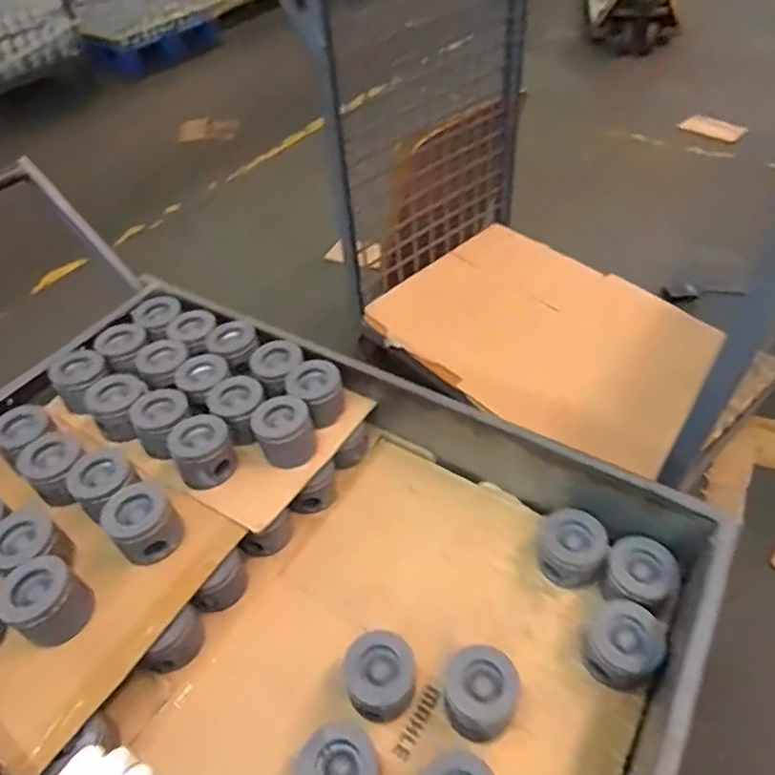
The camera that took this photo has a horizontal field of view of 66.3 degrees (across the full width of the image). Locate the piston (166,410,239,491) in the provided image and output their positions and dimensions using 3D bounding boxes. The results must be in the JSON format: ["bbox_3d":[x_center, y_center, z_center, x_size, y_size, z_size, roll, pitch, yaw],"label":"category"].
[{"bbox_3d":[-0.292,0.099,0.940,0.095,0.066,0.103,-27,50,-18],"label":"piston"}]

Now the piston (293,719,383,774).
[{"bbox_3d":[-0.054,0.453,0.700,0.087,0.076,0.087,-3,47,3],"label":"piston"}]

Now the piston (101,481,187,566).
[{"bbox_3d":[-0.347,0.192,0.846,0.090,0.067,0.095,-3,47,3],"label":"piston"}]

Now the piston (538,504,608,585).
[{"bbox_3d":[0.270,0.231,0.869,0.084,0.076,0.089,-3,47,3],"label":"piston"}]

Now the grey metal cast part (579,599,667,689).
[{"bbox_3d":[0.305,0.338,0.774,0.087,0.072,0.092,-3,47,3],"label":"grey metal cast part"}]

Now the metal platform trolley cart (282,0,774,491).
[{"bbox_3d":[0.484,-0.519,1.515,1.107,1.012,0.752,25,55,26],"label":"metal platform trolley cart"}]

